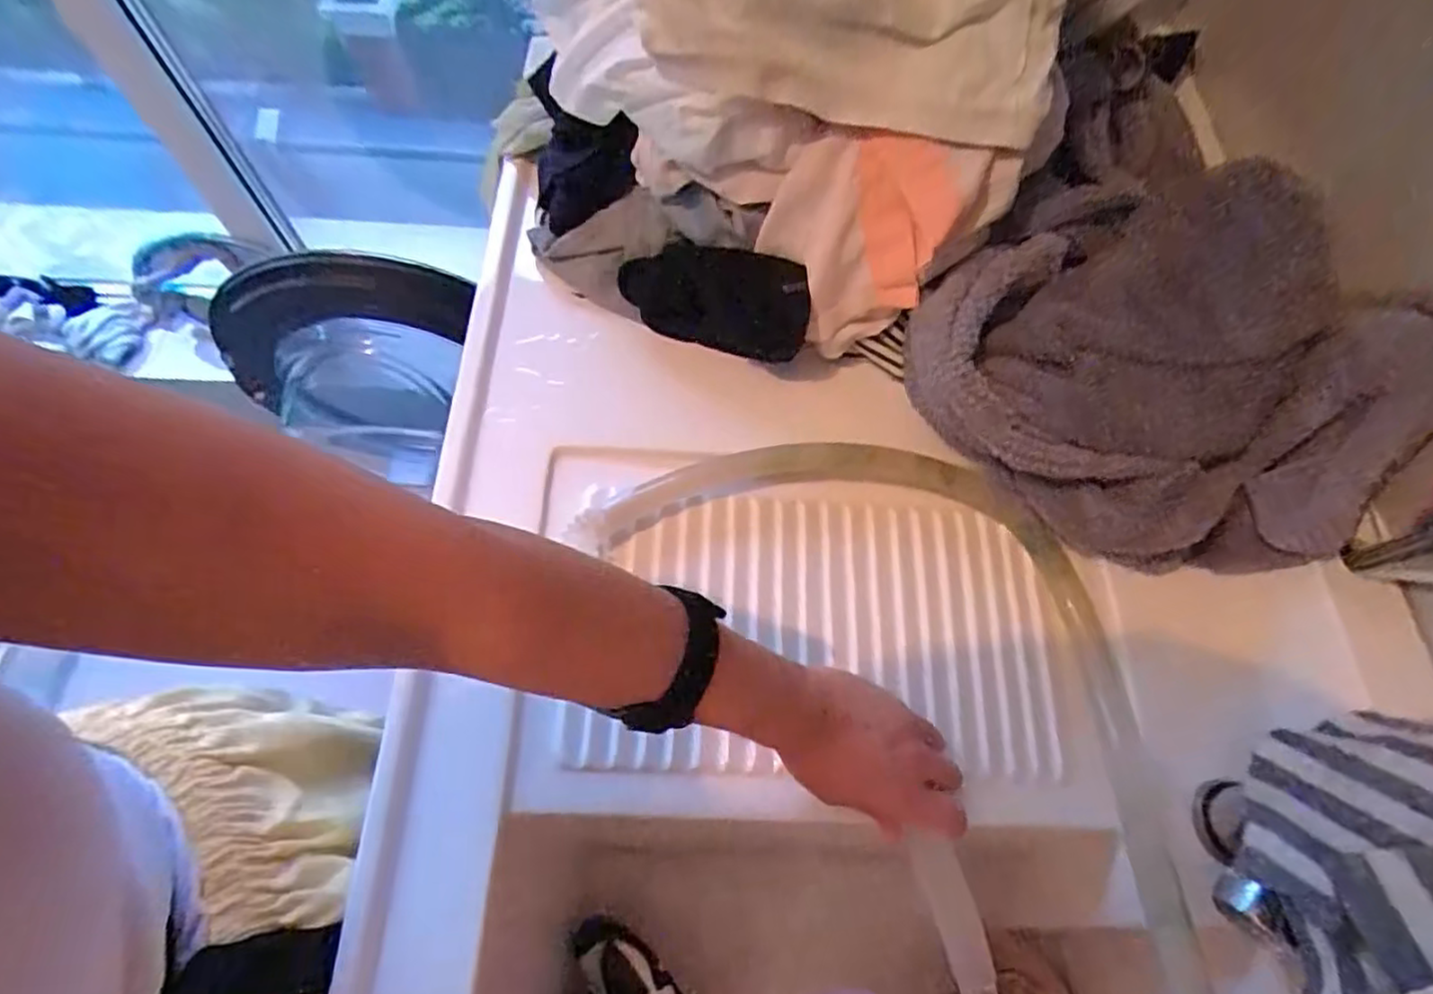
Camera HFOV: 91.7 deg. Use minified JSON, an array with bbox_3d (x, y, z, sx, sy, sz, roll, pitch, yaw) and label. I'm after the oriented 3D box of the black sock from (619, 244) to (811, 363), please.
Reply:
[{"bbox_3d":[-0.002,-0.154,0.535,0.147,0.076,0.015,15,33,13],"label":"black sock"}]

